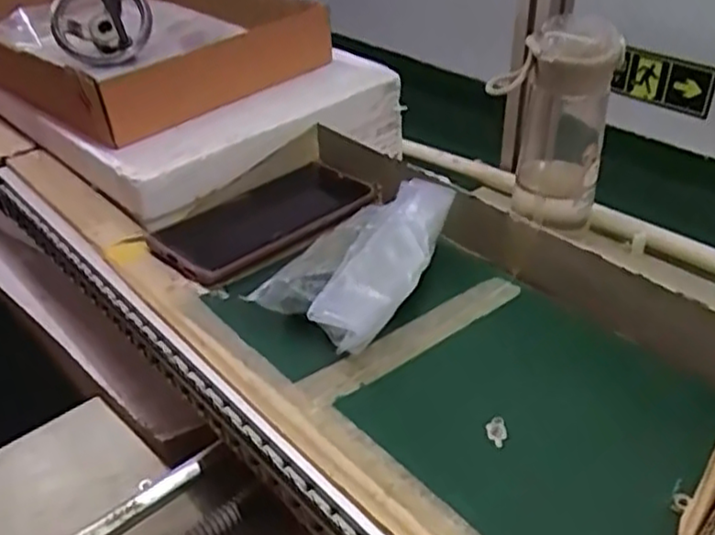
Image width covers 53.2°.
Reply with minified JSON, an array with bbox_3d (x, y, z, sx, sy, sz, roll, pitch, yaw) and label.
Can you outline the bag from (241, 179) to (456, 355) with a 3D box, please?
[{"bbox_3d":[0.000,-0.006,0.460,0.086,0.044,0.146,15,38,23],"label":"bag"}]

